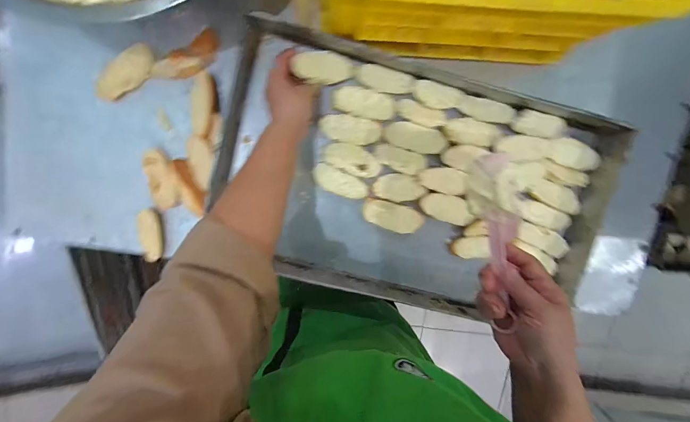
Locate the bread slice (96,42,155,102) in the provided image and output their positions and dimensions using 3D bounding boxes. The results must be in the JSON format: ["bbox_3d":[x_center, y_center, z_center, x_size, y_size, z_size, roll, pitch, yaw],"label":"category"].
[{"bbox_3d":[-0.330,-0.207,0.465,0.102,0.014,0.041,-45,138,1],"label":"bread slice"}]

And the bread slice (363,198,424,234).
[{"bbox_3d":[0.081,0.010,0.524,0.101,0.022,0.044,13,98,-3],"label":"bread slice"}]

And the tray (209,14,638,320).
[{"bbox_3d":[0.111,-0.040,0.510,0.614,0.052,0.376,12,98,-3],"label":"tray"}]

